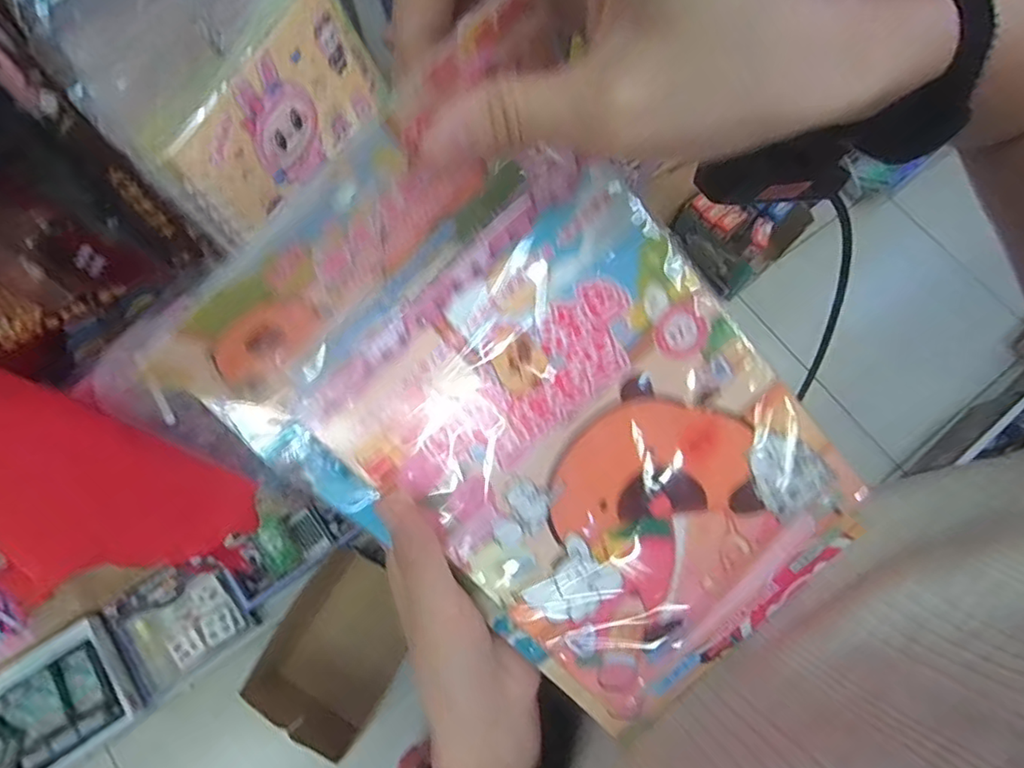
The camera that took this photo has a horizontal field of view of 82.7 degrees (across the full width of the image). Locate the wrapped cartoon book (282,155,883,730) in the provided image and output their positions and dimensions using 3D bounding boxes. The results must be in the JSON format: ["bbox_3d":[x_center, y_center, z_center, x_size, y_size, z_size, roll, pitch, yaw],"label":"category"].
[{"bbox_3d":[0.037,0.032,0.219,0.138,0.006,0.191,-42,103,4],"label":"wrapped cartoon book"}]

